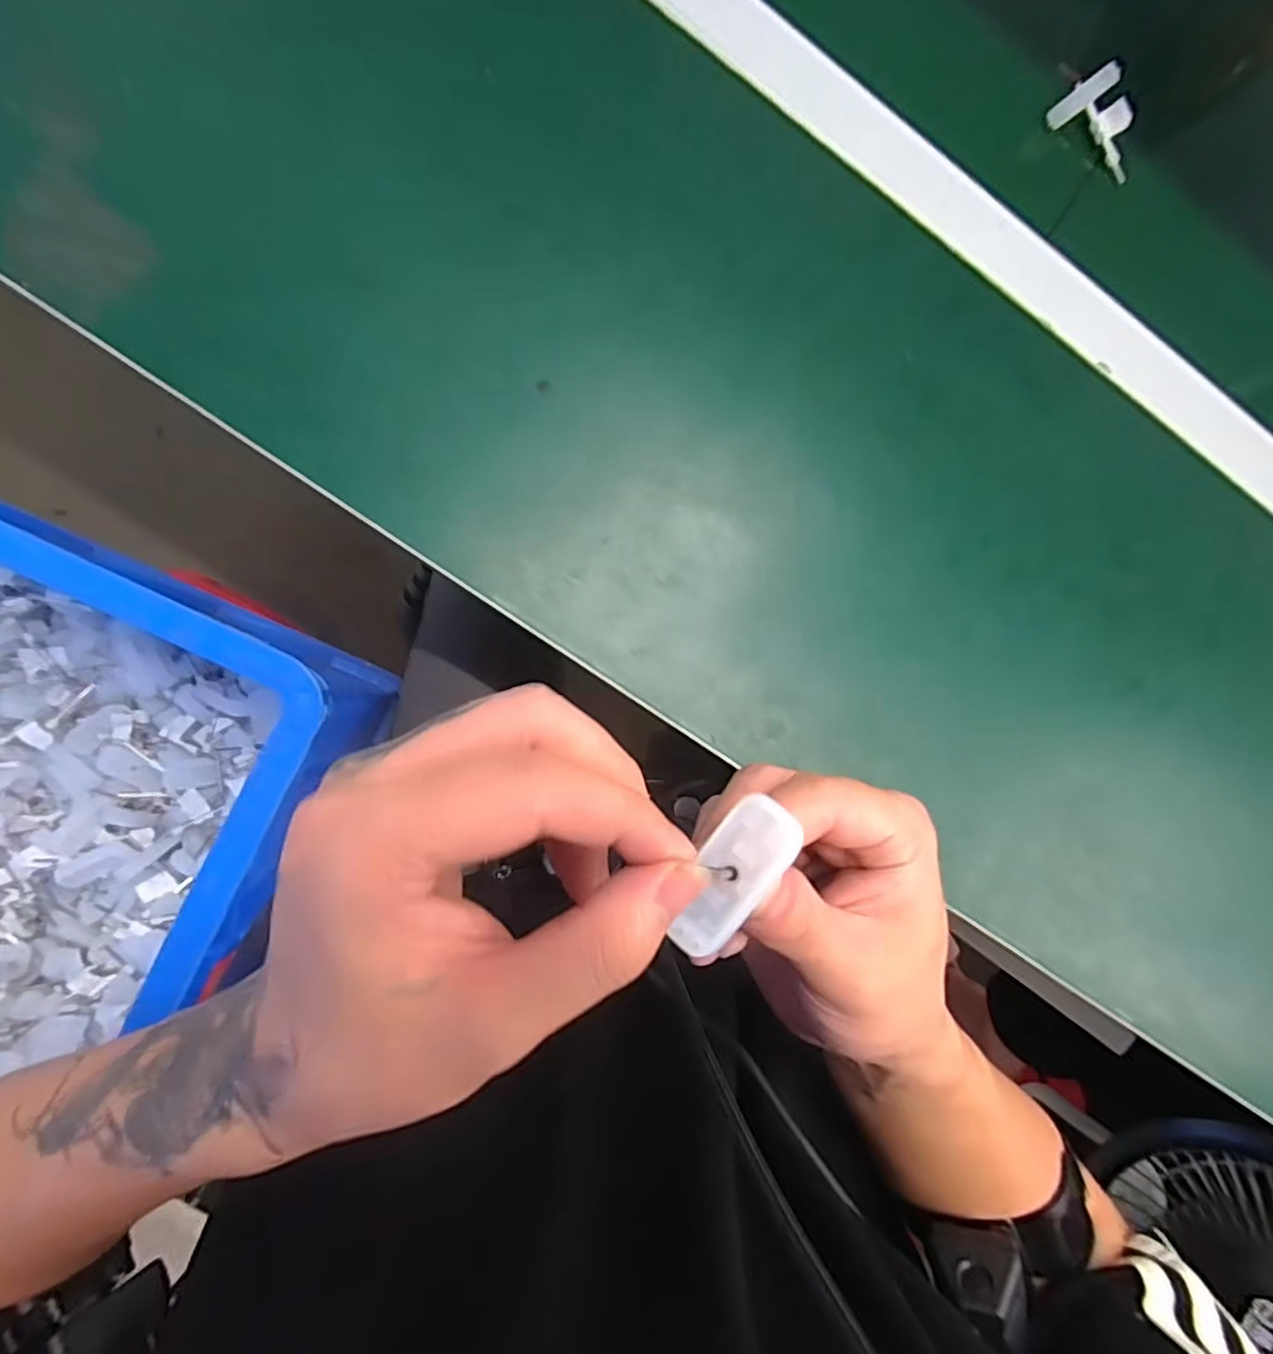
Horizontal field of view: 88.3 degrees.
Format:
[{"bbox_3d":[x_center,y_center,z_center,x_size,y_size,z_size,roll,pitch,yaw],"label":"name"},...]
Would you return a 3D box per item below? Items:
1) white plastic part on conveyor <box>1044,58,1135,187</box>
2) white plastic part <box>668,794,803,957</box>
[{"bbox_3d":[0.262,-0.308,0.371,0.038,0.010,0.055,-40,110,8],"label":"white plastic part on conveyor"},{"bbox_3d":[0.024,0.050,0.165,0.018,0.008,0.041,30,91,-7],"label":"white plastic part"}]

